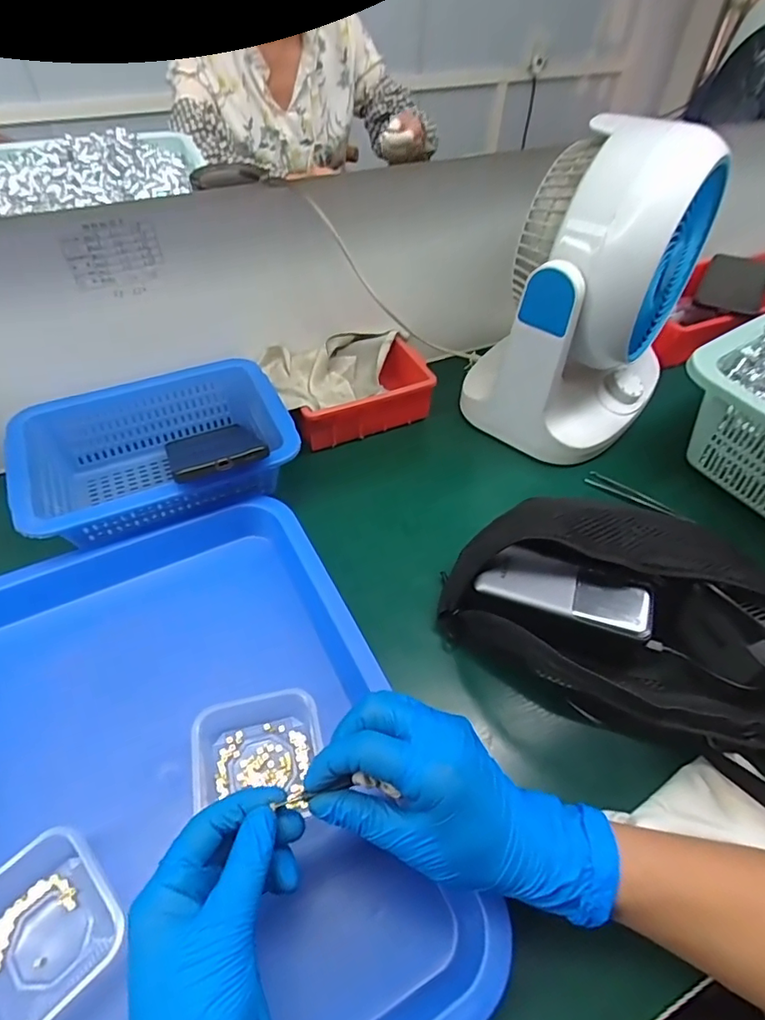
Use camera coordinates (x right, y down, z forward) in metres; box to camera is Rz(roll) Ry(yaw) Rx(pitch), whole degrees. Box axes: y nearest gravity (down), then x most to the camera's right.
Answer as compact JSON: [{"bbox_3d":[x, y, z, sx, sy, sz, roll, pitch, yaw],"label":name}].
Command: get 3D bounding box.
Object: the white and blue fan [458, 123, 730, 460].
[{"bbox_3d":[0.210,-0.204,0.536,0.169,0.273,0.210,28,54,20],"label":"white and blue fan"}]

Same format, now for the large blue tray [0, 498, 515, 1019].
[{"bbox_3d":[-0.145,0.171,0.364,0.297,0.067,0.406,-22,54,-19],"label":"large blue tray"}]

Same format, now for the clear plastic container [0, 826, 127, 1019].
[{"bbox_3d":[-0.192,0.229,0.291,0.078,0.029,0.089,-32,58,-26],"label":"clear plastic container"}]

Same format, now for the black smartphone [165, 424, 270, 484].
[{"bbox_3d":[-0.150,-0.055,0.487,0.081,0.013,0.153,-19,21,-18],"label":"black smartphone"}]

